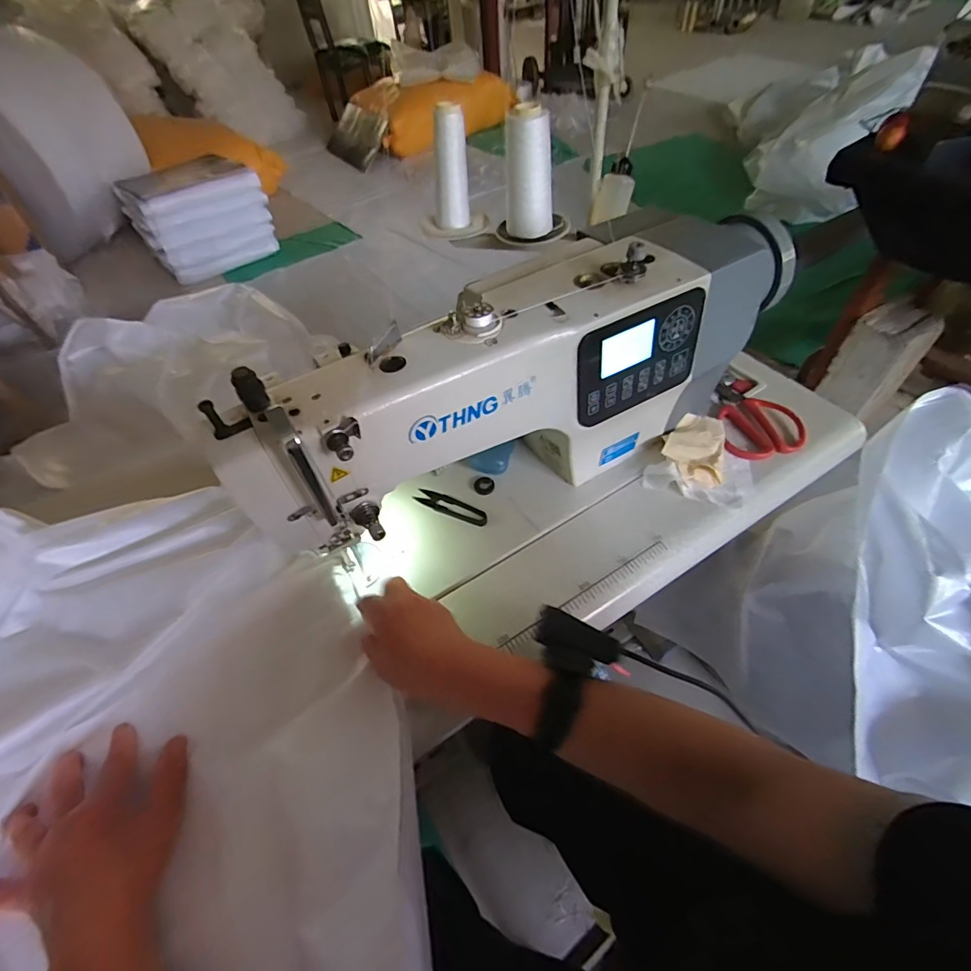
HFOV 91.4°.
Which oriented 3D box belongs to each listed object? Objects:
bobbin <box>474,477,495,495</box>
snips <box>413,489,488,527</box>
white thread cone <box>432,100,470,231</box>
[{"bbox_3d":[-0.002,0.000,0.583,0.025,0.004,0.025,-2,52,3],"label":"bobbin"},{"bbox_3d":[-0.041,0.025,0.564,0.093,0.007,0.024,19,56,18],"label":"snips"},{"bbox_3d":[-0.058,-0.513,0.770,0.057,0.160,0.050,-2,52,3],"label":"white thread cone"}]

